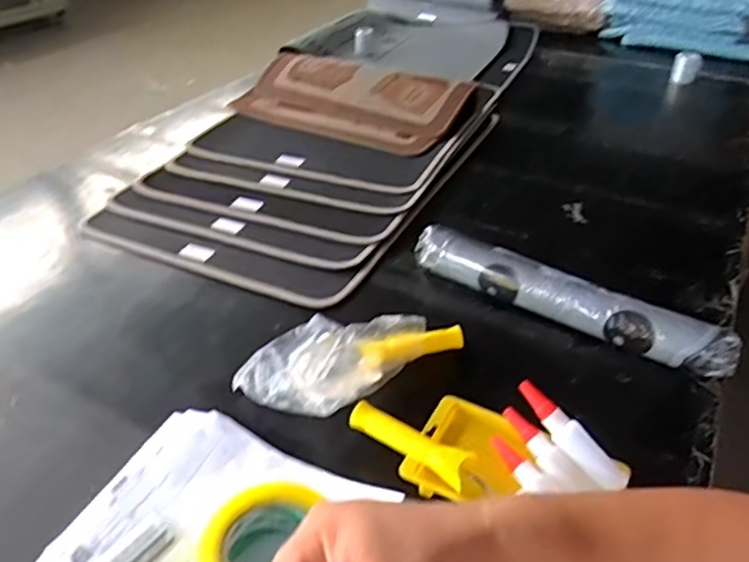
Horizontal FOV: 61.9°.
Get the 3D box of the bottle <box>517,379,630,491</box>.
[{"bbox_3d":[0.198,0.153,0.627,0.032,0.024,0.131,-31,69,-36],"label":"bottle"}]

